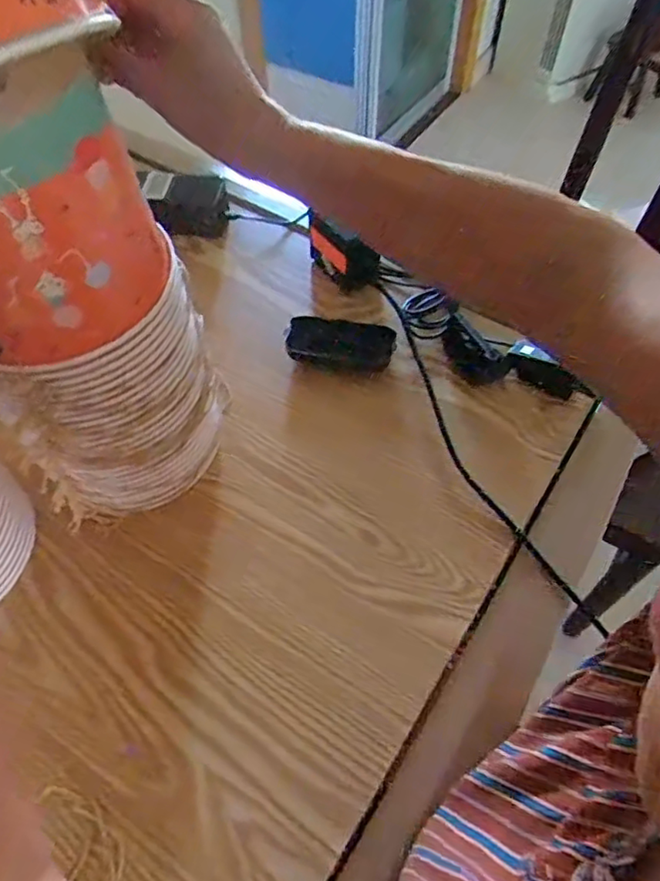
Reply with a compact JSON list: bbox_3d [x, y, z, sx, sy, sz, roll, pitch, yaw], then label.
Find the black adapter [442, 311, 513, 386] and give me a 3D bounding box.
[{"bbox_3d":[0.141,-0.086,0.603,0.030,0.037,0.078,-35,65,-22],"label":"black adapter"}]

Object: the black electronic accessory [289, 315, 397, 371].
[{"bbox_3d":[0.011,-0.102,0.626,0.106,0.020,0.054,8,57,3],"label":"black electronic accessory"}]

